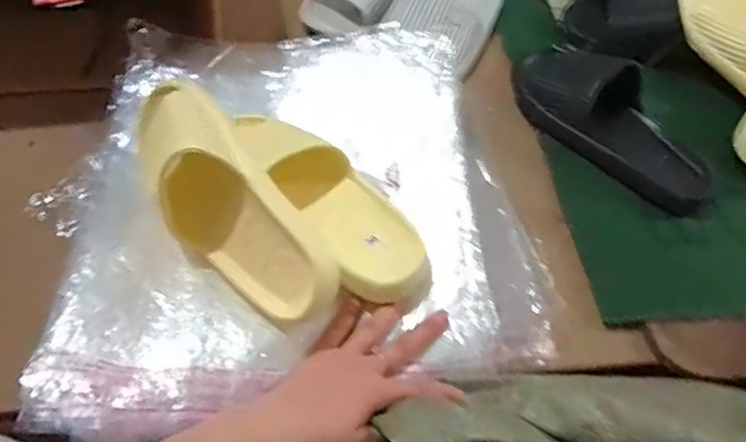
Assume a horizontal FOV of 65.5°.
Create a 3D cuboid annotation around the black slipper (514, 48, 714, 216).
[{"bbox_3d":[0.263,-0.118,0.639,0.094,0.071,0.257,-37,64,-26],"label":"black slipper"}]

